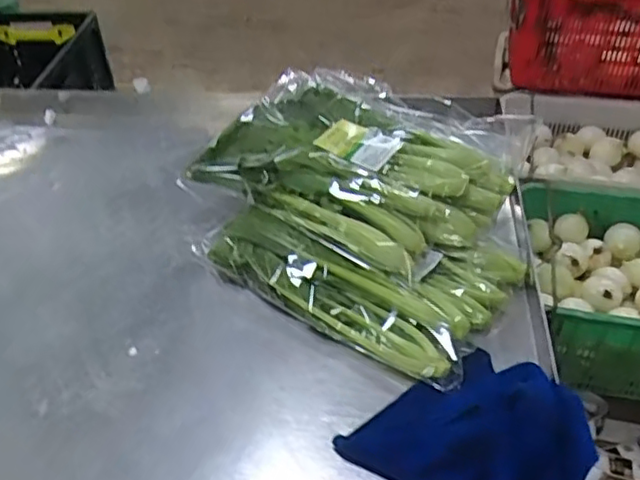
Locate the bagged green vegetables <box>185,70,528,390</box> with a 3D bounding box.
[{"bbox_3d":[0.056,-0.061,0.791,0.406,0.106,0.338,23,47,29],"label":"bagged green vegetables"}]

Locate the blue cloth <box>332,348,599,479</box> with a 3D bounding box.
[{"bbox_3d":[0.135,0.154,0.575,0.202,0.058,0.149,15,44,22],"label":"blue cloth"}]

